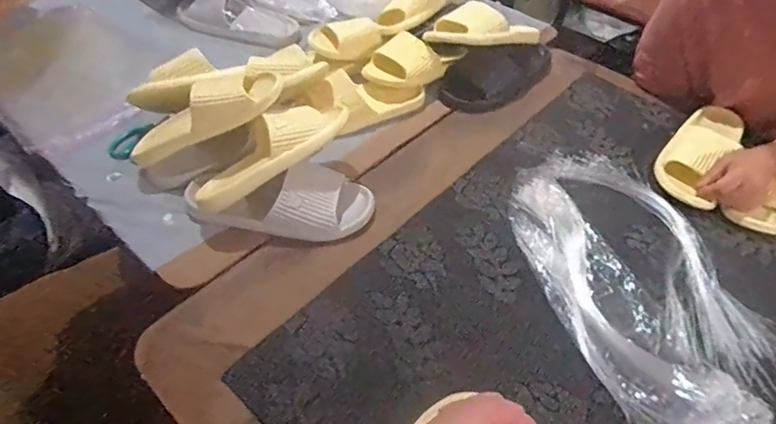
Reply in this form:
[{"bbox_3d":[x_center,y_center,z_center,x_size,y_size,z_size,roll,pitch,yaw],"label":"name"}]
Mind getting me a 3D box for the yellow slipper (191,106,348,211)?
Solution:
[{"bbox_3d":[-0.171,-0.091,0.719,0.244,0.068,0.099,-37,60,-5],"label":"yellow slipper"}]

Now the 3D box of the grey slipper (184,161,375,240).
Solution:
[{"bbox_3d":[-0.158,-0.023,0.727,0.271,0.066,0.107,5,51,1],"label":"grey slipper"}]

